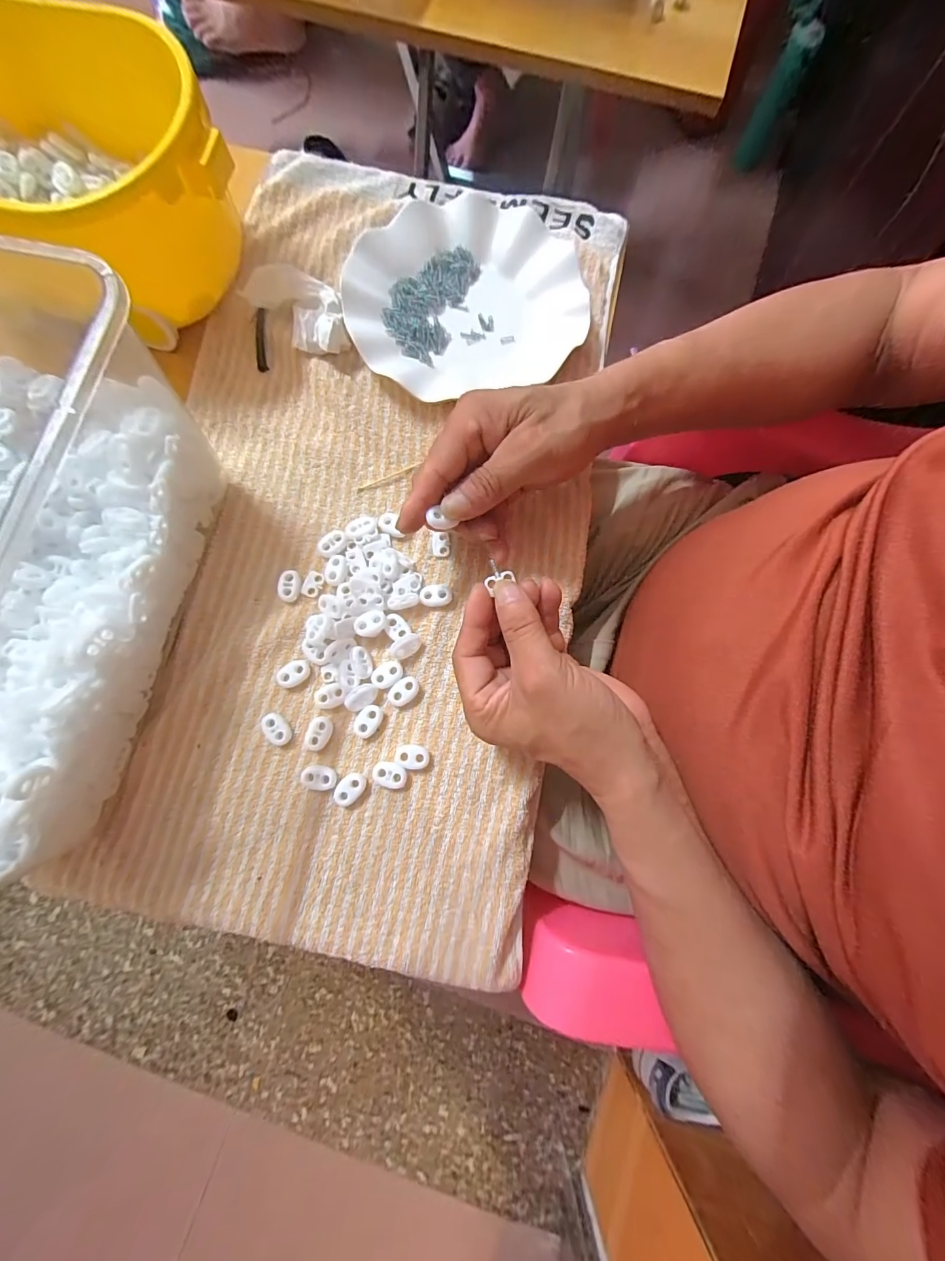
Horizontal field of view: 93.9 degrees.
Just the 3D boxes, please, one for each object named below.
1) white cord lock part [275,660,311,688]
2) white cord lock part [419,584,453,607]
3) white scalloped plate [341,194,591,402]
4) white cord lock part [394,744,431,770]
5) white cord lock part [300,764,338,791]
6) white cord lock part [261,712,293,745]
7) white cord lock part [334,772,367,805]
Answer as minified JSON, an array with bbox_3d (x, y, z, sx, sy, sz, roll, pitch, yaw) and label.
[{"bbox_3d":[-0.121,0.029,0.298,0.023,0.005,0.015,-35,81,-8],"label":"white cord lock part"},{"bbox_3d":[-0.026,-0.024,0.310,0.023,0.004,0.015,-5,78,-2],"label":"white cord lock part"},{"bbox_3d":[-0.007,-0.272,0.355,0.181,0.027,0.165,0,78,-1],"label":"white scalloped plate"},{"bbox_3d":[-0.040,0.083,0.290,0.022,0.004,0.015,4,78,0],"label":"white cord lock part"},{"bbox_3d":[-0.100,0.095,0.286,0.023,0.004,0.015,1,78,-1],"label":"white cord lock part"},{"bbox_3d":[-0.130,0.065,0.291,0.015,0.004,0.023,-41,82,-9],"label":"white cord lock part"},{"bbox_3d":[-0.079,0.102,0.284,0.023,0.004,0.016,-40,81,-8],"label":"white cord lock part"}]

